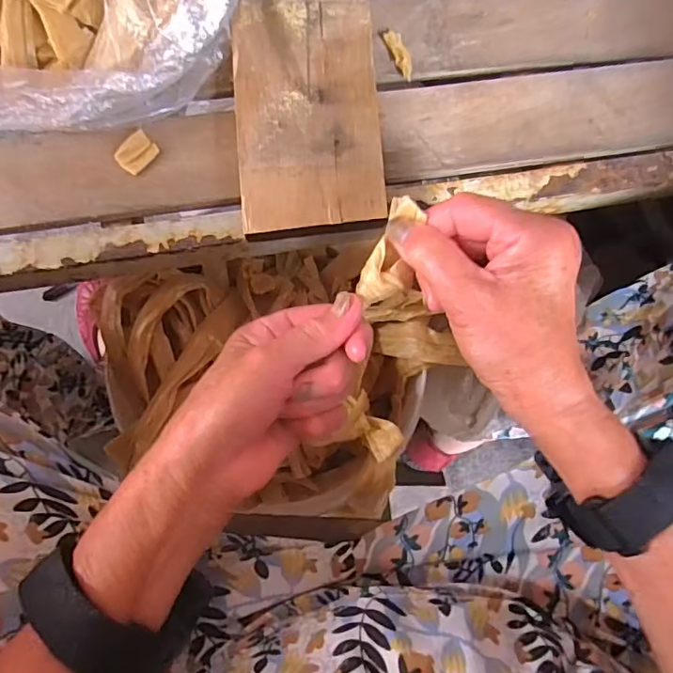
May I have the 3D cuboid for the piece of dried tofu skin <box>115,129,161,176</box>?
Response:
[{"bbox_3d":[-0.123,-0.113,0.326,0.018,0.006,0.024,43,83,2],"label":"piece of dried tofu skin"}]

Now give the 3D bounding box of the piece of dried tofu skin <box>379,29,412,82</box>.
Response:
[{"bbox_3d":[0.041,-0.184,0.344,0.012,0.004,0.039,-26,85,-6],"label":"piece of dried tofu skin"}]

